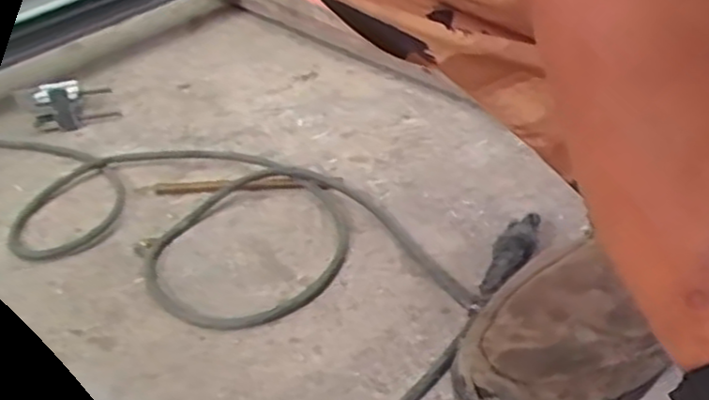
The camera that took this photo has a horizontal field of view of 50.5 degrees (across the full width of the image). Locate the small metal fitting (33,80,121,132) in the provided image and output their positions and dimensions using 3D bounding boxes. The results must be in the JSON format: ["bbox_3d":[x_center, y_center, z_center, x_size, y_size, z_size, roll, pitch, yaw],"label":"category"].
[{"bbox_3d":[-0.262,-0.089,0.705,0.072,0.046,0.018,-5,0,-21],"label":"small metal fitting"}]

